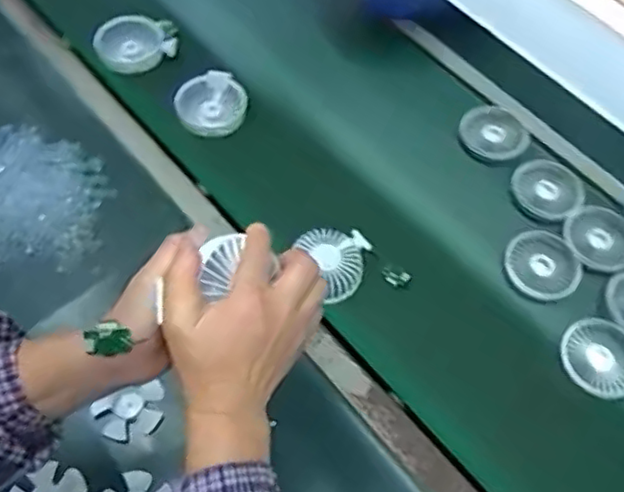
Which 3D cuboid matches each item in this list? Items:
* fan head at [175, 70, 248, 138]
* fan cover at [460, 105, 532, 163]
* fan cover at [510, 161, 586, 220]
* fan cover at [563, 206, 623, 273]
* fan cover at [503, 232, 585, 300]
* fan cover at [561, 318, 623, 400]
[{"bbox_3d":[-0.135,-0.190,0.871,0.094,0.029,0.087,2,60,-3],"label":"fan head"},{"bbox_3d":[0.250,-0.157,0.879,0.091,0.013,0.088,37,65,16],"label":"fan cover"},{"bbox_3d":[0.313,-0.074,0.835,0.094,0.011,0.085,-18,63,-14],"label":"fan cover"},{"bbox_3d":[0.361,-0.010,0.806,0.089,0.020,0.077,22,61,8],"label":"fan cover"},{"bbox_3d":[0.279,0.020,0.775,0.089,0.020,0.089,33,63,14],"label":"fan cover"},{"bbox_3d":[0.328,0.125,0.723,0.080,0.008,0.090,-8,61,-8],"label":"fan cover"}]

